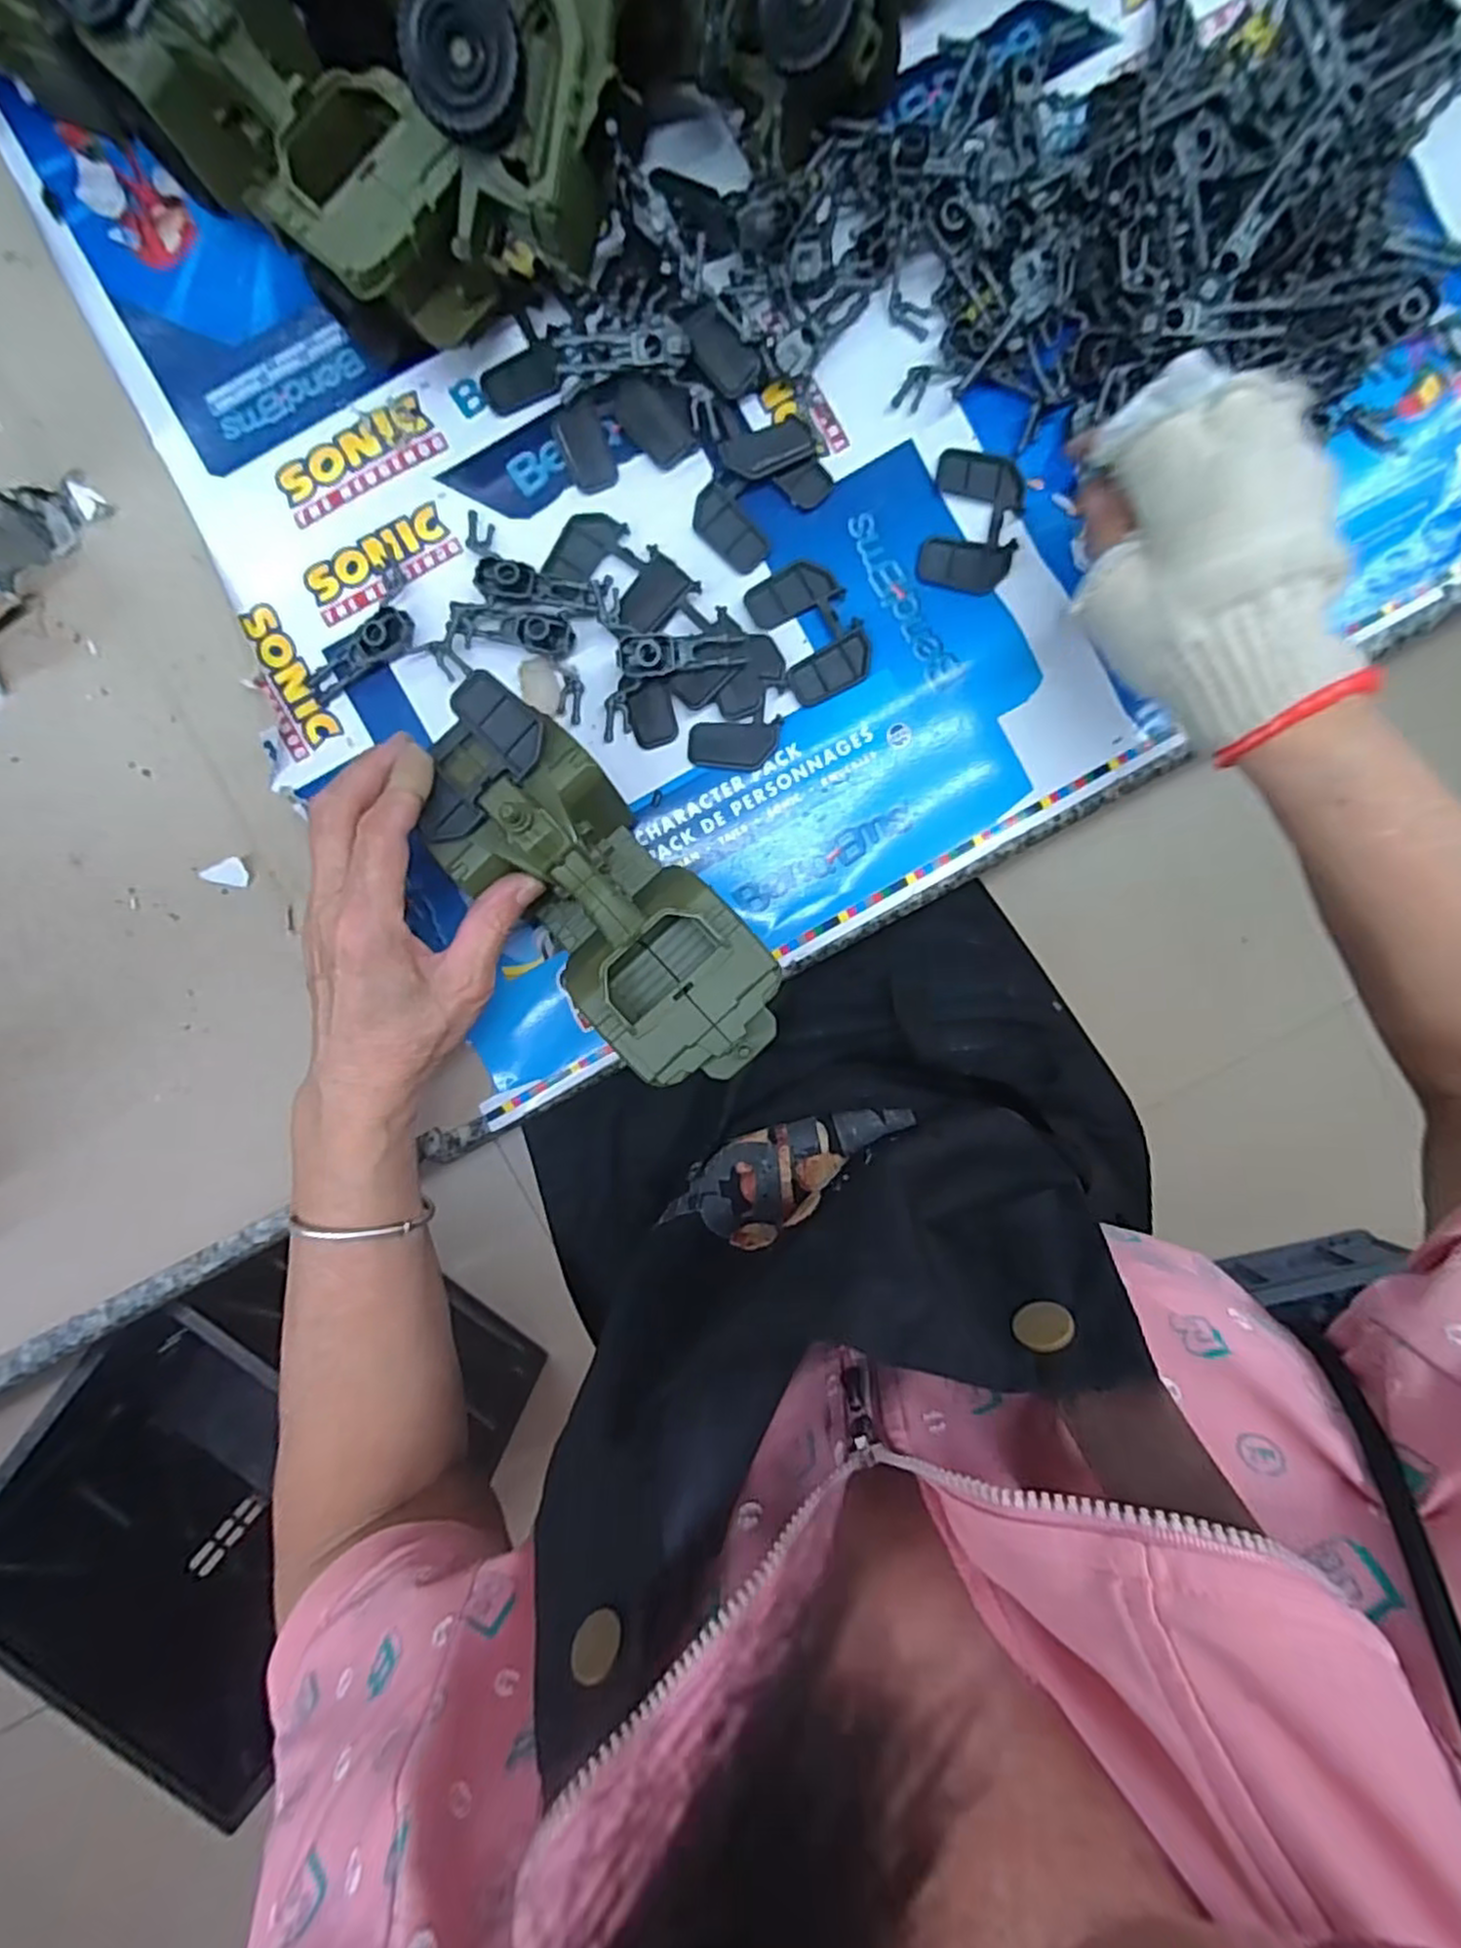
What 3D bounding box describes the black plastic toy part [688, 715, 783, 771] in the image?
[{"bbox_3d":[0.002,-0.117,0.380,0.047,0.004,0.024,-2,92,0],"label":"black plastic toy part"}]

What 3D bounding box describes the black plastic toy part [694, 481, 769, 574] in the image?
[{"bbox_3d":[-0.001,-0.227,0.380,0.024,0.004,0.045,-44,92,2],"label":"black plastic toy part"}]

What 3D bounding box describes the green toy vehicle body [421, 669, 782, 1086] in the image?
[{"bbox_3d":[-0.057,-0.034,0.335,0.077,0.059,0.195,-40,94,2],"label":"green toy vehicle body"}]

